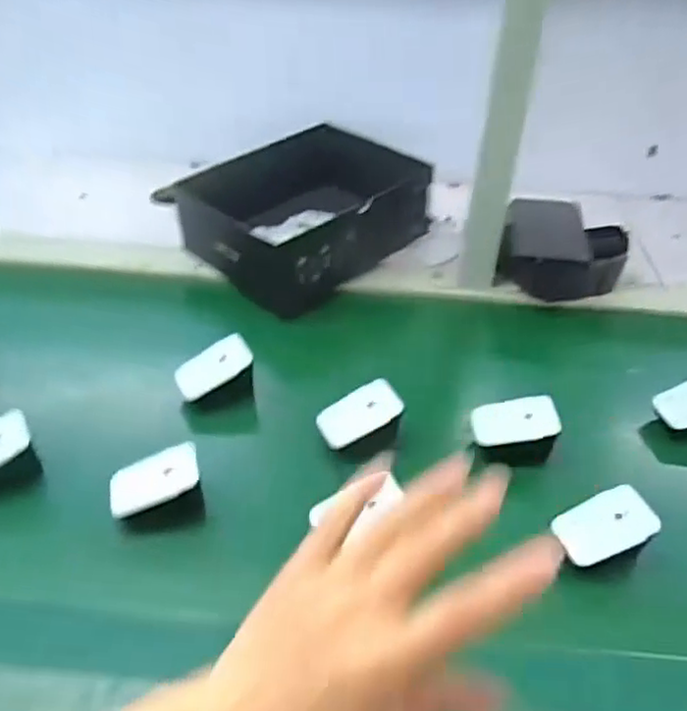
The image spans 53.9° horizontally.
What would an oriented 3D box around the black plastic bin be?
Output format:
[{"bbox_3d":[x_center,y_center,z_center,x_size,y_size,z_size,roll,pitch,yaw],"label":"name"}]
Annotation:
[{"bbox_3d":[-0.056,-0.162,0.793,0.200,0.100,0.223,29,47,28],"label":"black plastic bin"}]

